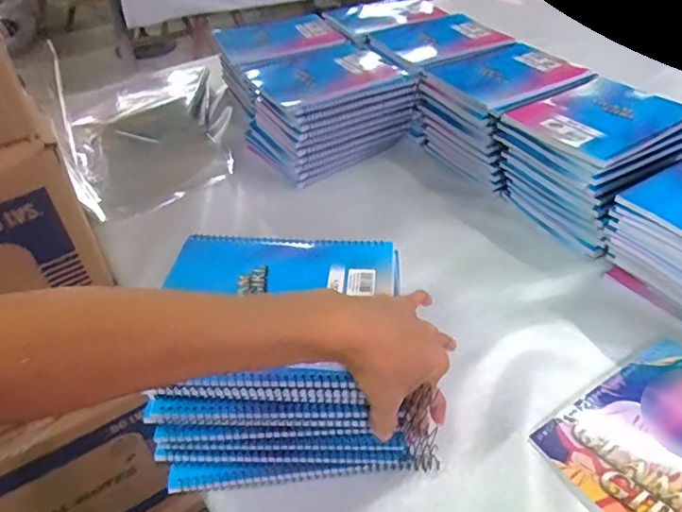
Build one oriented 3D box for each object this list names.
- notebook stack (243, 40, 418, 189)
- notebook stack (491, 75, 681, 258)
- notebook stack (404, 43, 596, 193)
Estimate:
[{"bbox_3d":[-0.039,-0.235,0.831,0.221,0.124,0.217,-25,44,-25],"label":"notebook stack"},{"bbox_3d":[0.334,-0.124,0.682,0.195,0.128,0.187,-20,43,-21],"label":"notebook stack"},{"bbox_3d":[0.244,-0.215,0.789,0.209,0.124,0.183,-24,44,-24],"label":"notebook stack"}]

